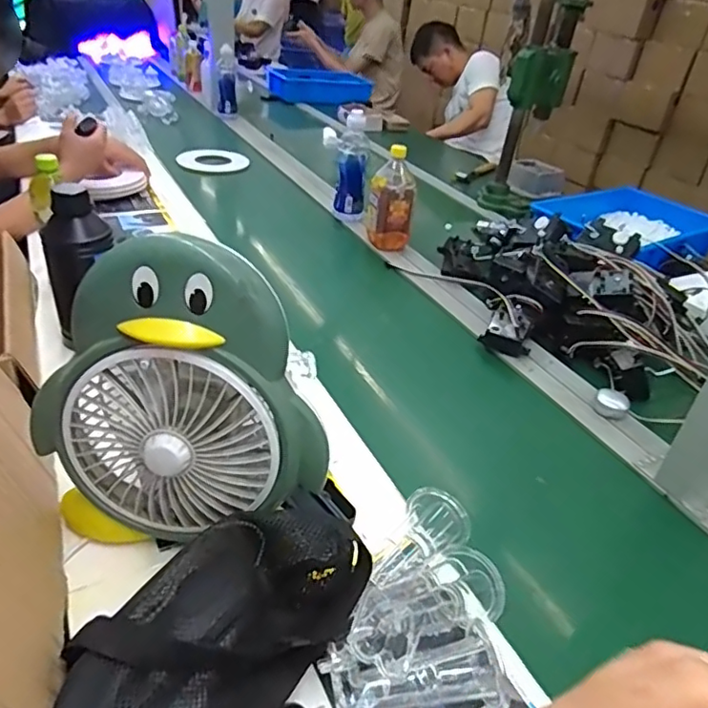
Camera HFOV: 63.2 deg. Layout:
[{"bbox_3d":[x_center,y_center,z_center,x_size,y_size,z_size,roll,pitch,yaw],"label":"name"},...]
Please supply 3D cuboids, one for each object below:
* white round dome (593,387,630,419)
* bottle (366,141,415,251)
[{"bbox_3d":[0.356,0.070,0.797,0.044,0.024,0.037,25,38,26],"label":"white round dome"},{"bbox_3d":[0.077,-0.307,1.160,0.074,0.186,0.069,-8,37,-20],"label":"bottle"}]

